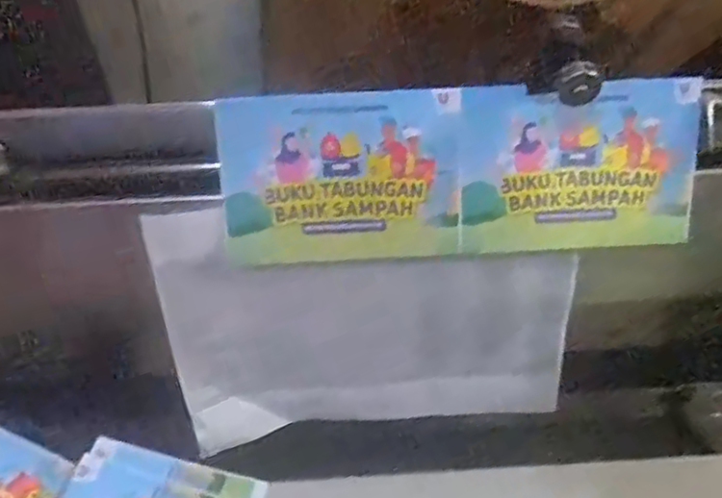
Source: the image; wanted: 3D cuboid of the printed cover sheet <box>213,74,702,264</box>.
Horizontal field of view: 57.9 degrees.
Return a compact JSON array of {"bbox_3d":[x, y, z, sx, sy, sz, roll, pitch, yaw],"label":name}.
[{"bbox_3d":[0.064,-0.049,0.424,0.301,0.111,0.012,-3,16,-2],"label":"printed cover sheet"}]

